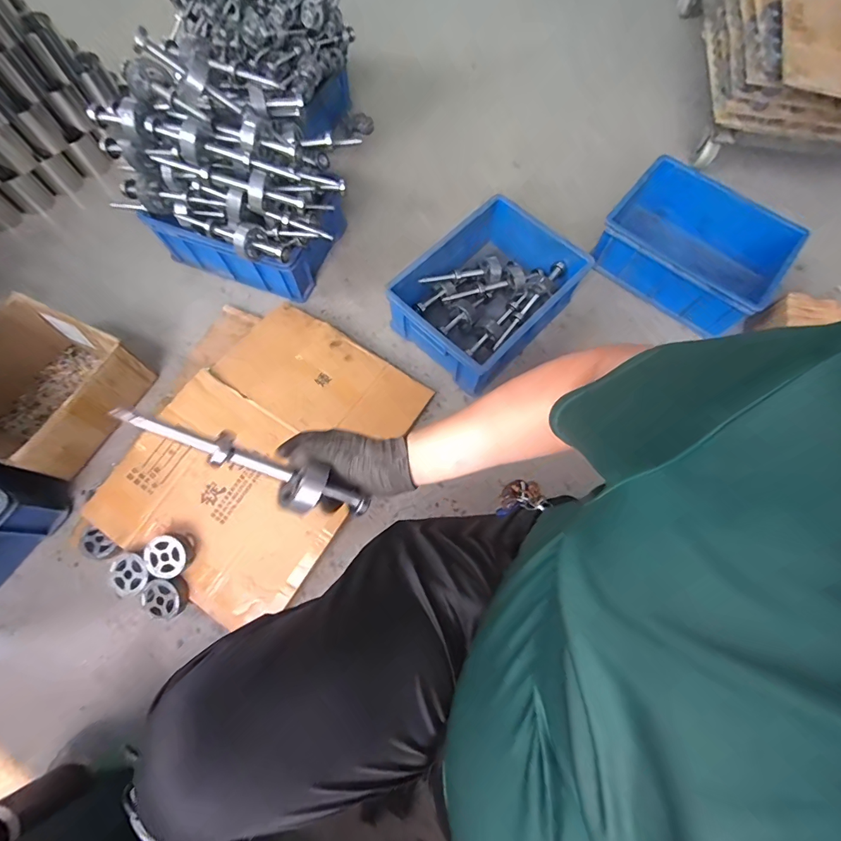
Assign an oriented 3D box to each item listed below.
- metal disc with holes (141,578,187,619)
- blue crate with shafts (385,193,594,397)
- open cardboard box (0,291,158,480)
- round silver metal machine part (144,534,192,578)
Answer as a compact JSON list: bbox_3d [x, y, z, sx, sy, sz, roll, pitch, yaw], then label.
[{"bbox_3d":[-0.474,0.328,0.747,0.076,0.028,0.069,-17,72,-7],"label":"metal disc with holes"},{"bbox_3d":[0.145,-0.299,0.967,0.296,0.142,0.388,39,75,12],"label":"blue crate with shafts"},{"bbox_3d":[-0.816,-0.071,0.880,0.328,0.141,0.301,23,72,7],"label":"open cardboard box"},{"bbox_3d":[-0.479,0.255,0.765,0.083,0.019,0.077,0,71,-1],"label":"round silver metal machine part"}]

